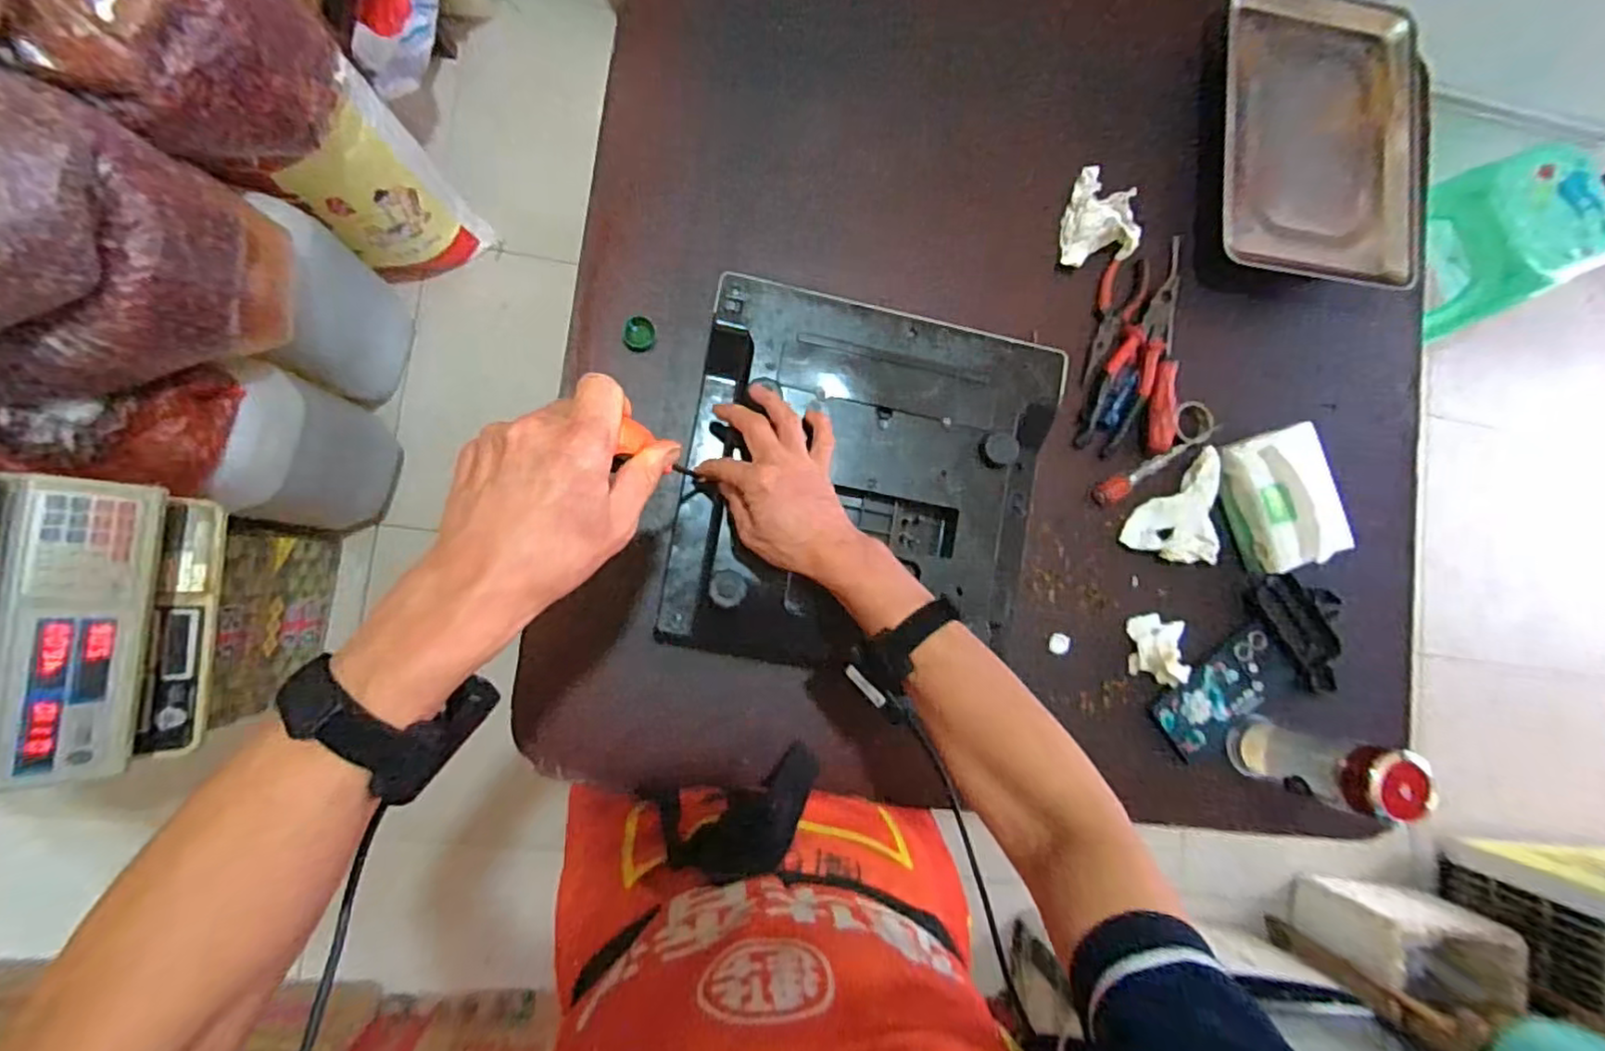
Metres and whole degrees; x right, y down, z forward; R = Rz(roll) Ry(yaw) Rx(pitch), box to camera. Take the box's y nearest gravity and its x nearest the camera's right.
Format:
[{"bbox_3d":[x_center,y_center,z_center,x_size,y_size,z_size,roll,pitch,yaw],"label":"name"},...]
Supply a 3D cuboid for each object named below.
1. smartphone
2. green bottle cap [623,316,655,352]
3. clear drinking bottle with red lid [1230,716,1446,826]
[{"bbox_3d":[0.443,0.175,0.713,0.156,0.013,0.072,-31,91,-9],"label":"smartphone"},{"bbox_3d":[-0.162,-0.190,0.671,0.030,0.011,0.032,1,86,-8],"label":"green bottle cap"},{"bbox_3d":[0.494,0.224,0.637,0.060,0.148,0.058,0,86,-8],"label":"clear drinking bottle with red lid"}]

